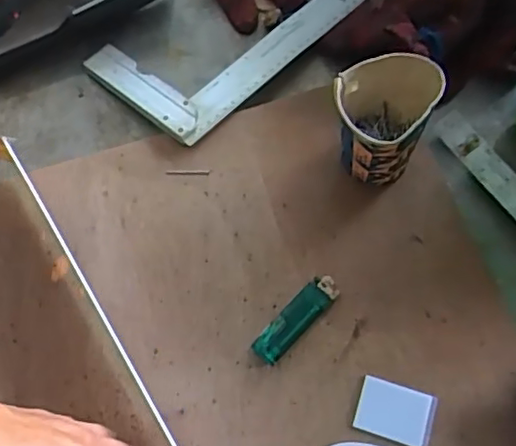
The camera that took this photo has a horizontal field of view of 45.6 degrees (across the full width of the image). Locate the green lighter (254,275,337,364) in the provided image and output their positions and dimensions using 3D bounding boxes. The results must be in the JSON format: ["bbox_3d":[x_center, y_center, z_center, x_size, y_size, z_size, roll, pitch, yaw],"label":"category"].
[{"bbox_3d":[0.029,0.074,0.473,0.023,0.013,0.078,42,77,17],"label":"green lighter"}]

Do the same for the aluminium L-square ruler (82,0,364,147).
[{"bbox_3d":[-0.024,-0.188,0.591,0.142,0.022,0.251,41,76,17],"label":"aluminium L-square ruler"}]

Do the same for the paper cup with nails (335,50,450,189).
[{"bbox_3d":[0.095,-0.079,0.492,0.072,0.096,0.084,24,69,11],"label":"paper cup with nails"}]

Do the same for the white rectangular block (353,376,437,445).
[{"bbox_3d":[0.100,0.138,0.447,0.054,0.004,0.039,16,70,10],"label":"white rectangular block"}]

